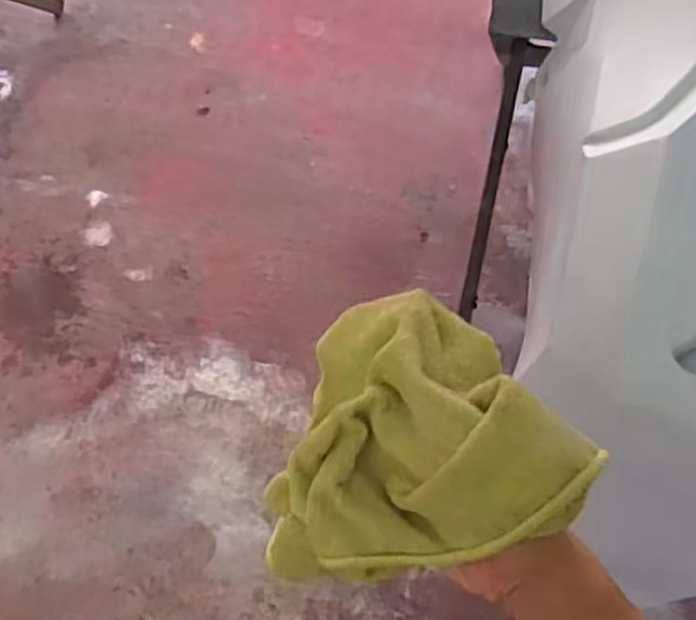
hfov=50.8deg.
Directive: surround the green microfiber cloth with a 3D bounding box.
[{"bbox_3d":[0.033,0.064,0.433,0.168,0.129,0.158,-4,62,0],"label":"green microfiber cloth"}]

